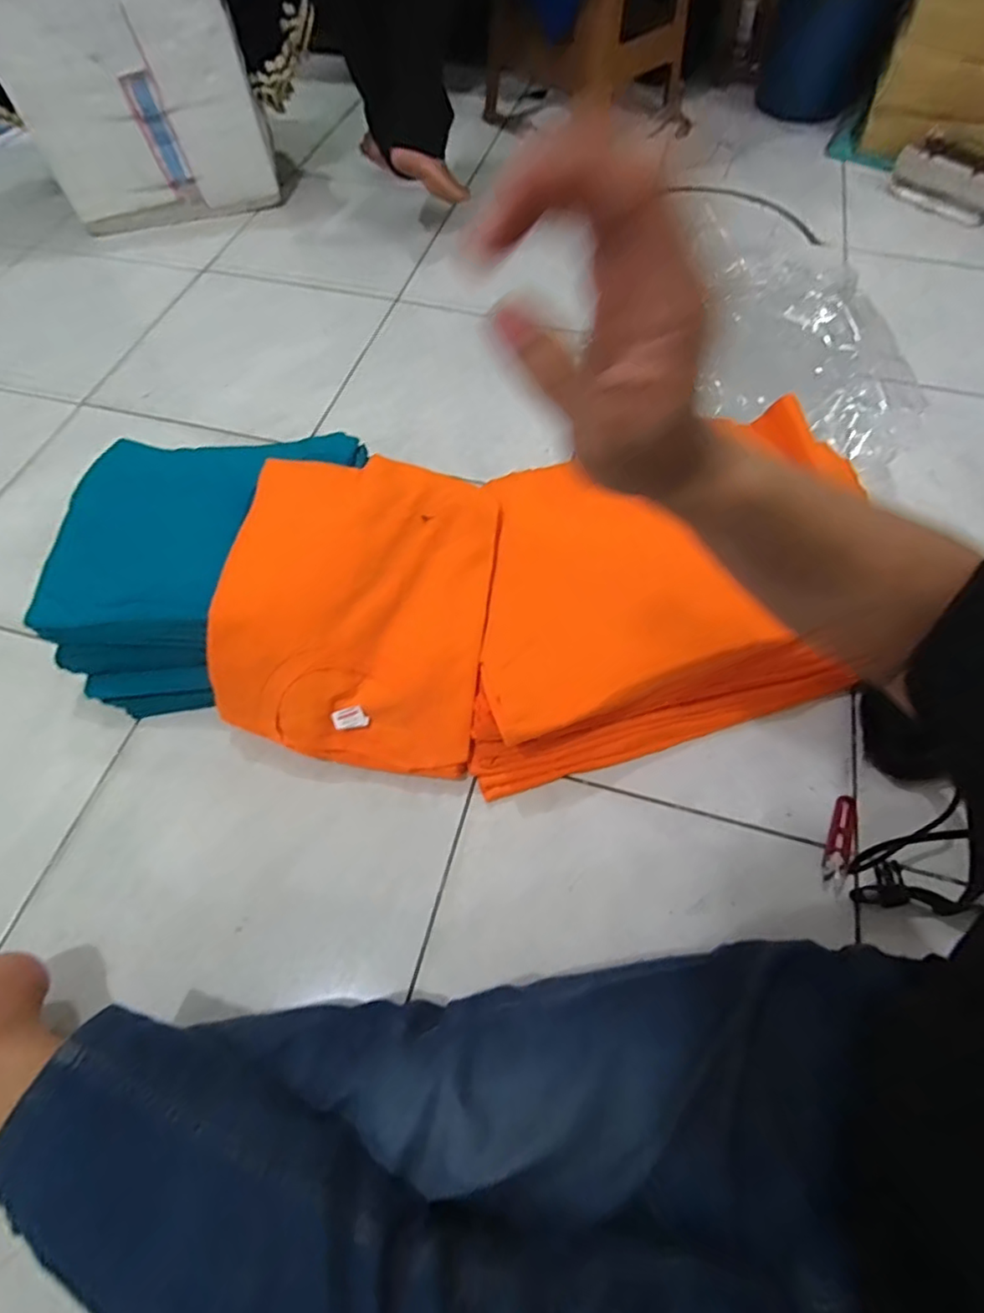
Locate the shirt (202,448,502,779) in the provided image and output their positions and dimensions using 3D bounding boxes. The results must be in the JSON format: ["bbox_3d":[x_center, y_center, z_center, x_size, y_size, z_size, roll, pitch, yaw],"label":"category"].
[{"bbox_3d":[-0.146,-0.048,0.622,0.272,0.061,0.324,8,86,-11],"label":"shirt"}]

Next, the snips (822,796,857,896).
[{"bbox_3d":[0.364,0.195,0.597,0.031,0.013,0.106,22,65,12],"label":"snips"}]

